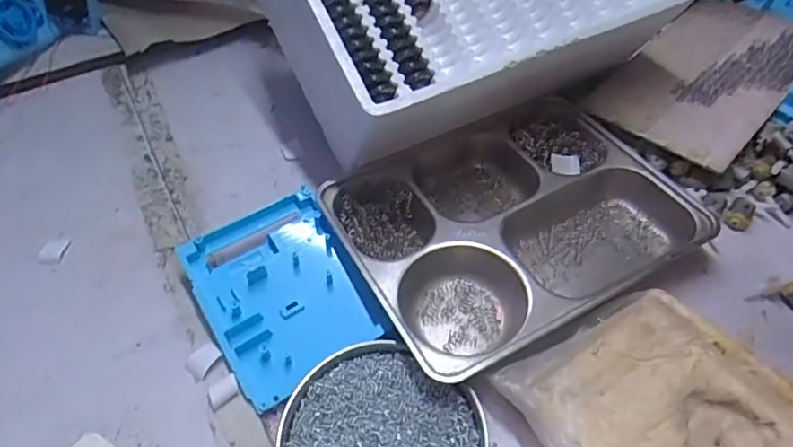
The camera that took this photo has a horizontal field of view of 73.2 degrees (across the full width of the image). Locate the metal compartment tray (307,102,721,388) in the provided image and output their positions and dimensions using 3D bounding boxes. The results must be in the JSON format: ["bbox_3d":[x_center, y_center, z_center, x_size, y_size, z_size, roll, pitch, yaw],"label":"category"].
[{"bbox_3d":[0.096,-0.010,0.479,0.286,0.036,0.238,-24,53,-19],"label":"metal compartment tray"}]

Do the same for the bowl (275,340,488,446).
[{"bbox_3d":[-0.013,0.149,0.361,0.134,0.019,0.124,0,50,0],"label":"bowl"}]

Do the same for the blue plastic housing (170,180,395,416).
[{"bbox_3d":[-0.095,0.053,0.437,0.119,0.030,0.163,-24,54,-19],"label":"blue plastic housing"}]

